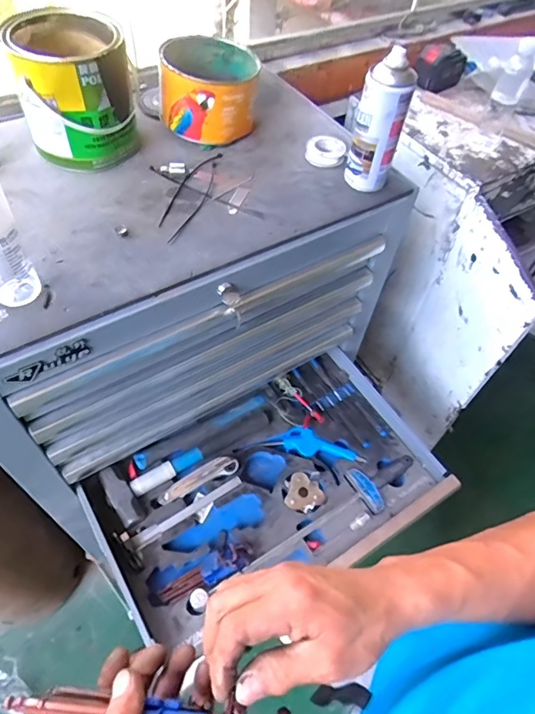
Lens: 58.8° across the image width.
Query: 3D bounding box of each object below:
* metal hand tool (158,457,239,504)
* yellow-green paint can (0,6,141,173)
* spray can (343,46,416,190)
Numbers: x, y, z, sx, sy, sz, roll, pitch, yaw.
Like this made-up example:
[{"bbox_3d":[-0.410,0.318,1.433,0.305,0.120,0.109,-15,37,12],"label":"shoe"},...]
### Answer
[{"bbox_3d":[-0.131,0.228,0.895,0.155,0.012,0.037,-19,58,-17],"label":"metal hand tool"},{"bbox_3d":[-0.290,-0.396,0.715,0.153,0.155,0.167,-22,59,-19],"label":"yellow-green paint can"},{"bbox_3d":[0.165,-0.340,0.704,0.067,0.177,0.068,2,55,-3],"label":"spray can"}]

